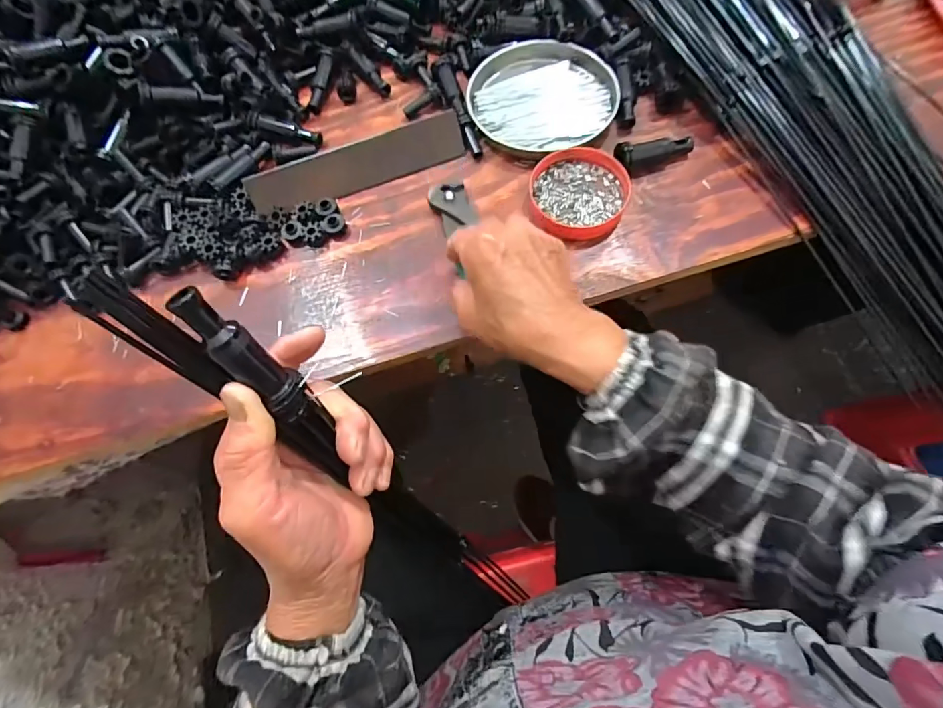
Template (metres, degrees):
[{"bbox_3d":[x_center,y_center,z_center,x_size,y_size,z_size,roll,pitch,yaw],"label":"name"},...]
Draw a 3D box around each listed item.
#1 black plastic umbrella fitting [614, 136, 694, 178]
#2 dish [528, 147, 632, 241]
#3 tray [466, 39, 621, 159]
[{"bbox_3d":[0.155,-0.173,0.391,0.070,0.022,0.019,-22,67,-6],"label":"black plastic umbrella fitting"},{"bbox_3d":[0.089,-0.136,0.384,0.079,0.014,0.082,-1,67,3],"label":"dish"},{"bbox_3d":[0.065,-0.237,0.421,0.132,0.020,0.120,9,67,7],"label":"tray"}]

